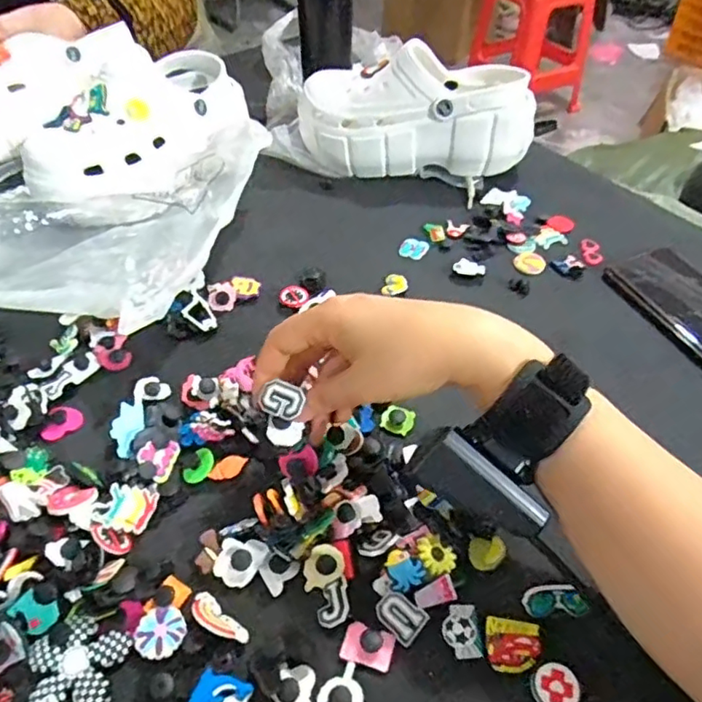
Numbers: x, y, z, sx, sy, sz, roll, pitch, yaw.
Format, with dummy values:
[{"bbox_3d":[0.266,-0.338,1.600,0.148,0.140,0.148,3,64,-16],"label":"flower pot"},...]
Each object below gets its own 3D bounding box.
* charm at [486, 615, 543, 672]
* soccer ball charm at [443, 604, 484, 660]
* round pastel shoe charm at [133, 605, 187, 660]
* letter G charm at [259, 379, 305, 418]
[{"bbox_3d":[0.085,0.154,0.300,0.028,0.004,0.025,3,50,6],"label":"charm"},{"bbox_3d":[0.058,0.147,0.303,0.018,0.004,0.028,-3,45,0],"label":"soccer ball charm"},{"bbox_3d":[-0.102,0.150,0.306,0.026,0.004,0.026,-1,45,1],"label":"round pastel shoe charm"},{"bbox_3d":[-0.040,0.028,0.334,0.026,0.004,0.019,20,90,4],"label":"letter G charm"}]

